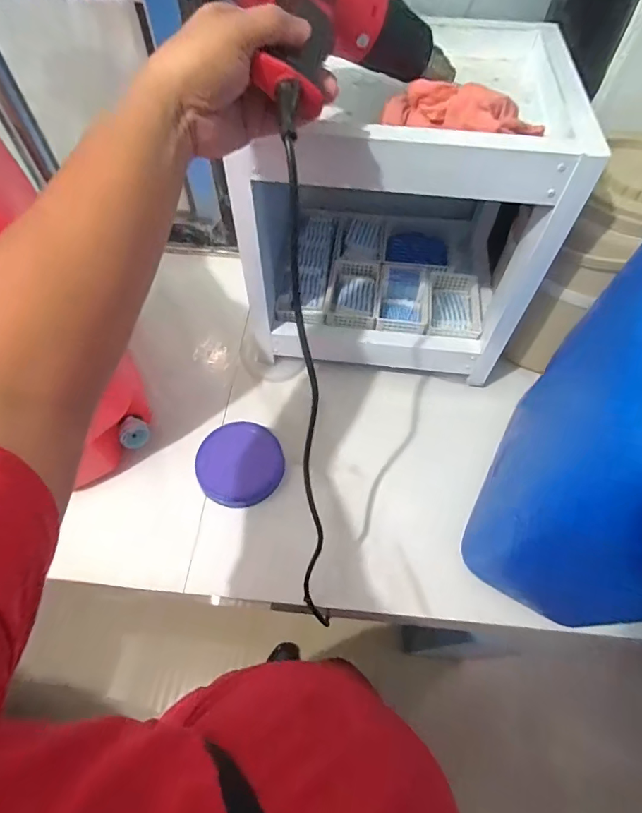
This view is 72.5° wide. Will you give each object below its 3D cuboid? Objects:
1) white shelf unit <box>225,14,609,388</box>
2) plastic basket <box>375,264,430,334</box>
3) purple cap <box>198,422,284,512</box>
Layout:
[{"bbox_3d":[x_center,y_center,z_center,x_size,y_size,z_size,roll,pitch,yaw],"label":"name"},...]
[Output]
[{"bbox_3d":[0.089,-0.265,0.601,0.384,0.328,0.289,6,60,3],"label":"white shelf unit"},{"bbox_3d":[0.127,-0.164,0.682,0.079,0.040,0.121,8,60,3],"label":"plastic basket"},{"bbox_3d":[-0.112,0.079,0.600,0.113,0.041,0.109,0,59,-1],"label":"purple cap"}]

